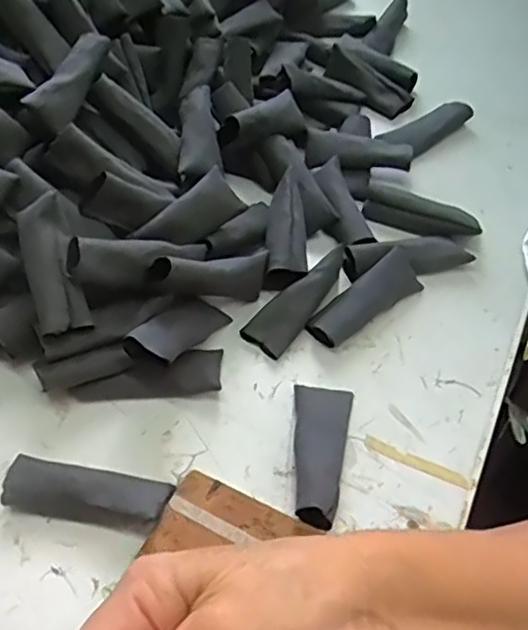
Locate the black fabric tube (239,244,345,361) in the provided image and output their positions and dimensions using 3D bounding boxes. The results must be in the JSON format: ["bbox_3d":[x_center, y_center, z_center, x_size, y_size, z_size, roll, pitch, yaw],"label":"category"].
[{"bbox_3d":[0.028,-0.013,0.514,0.040,0.019,0.104,37,77,25],"label":"black fabric tube"}]

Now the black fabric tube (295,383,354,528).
[{"bbox_3d":[0.037,0.092,0.439,0.039,0.029,0.103,7,54,6],"label":"black fabric tube"}]

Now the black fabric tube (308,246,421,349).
[{"bbox_3d":[0.083,-0.015,0.517,0.105,0.025,0.033,-34,60,-22],"label":"black fabric tube"}]

